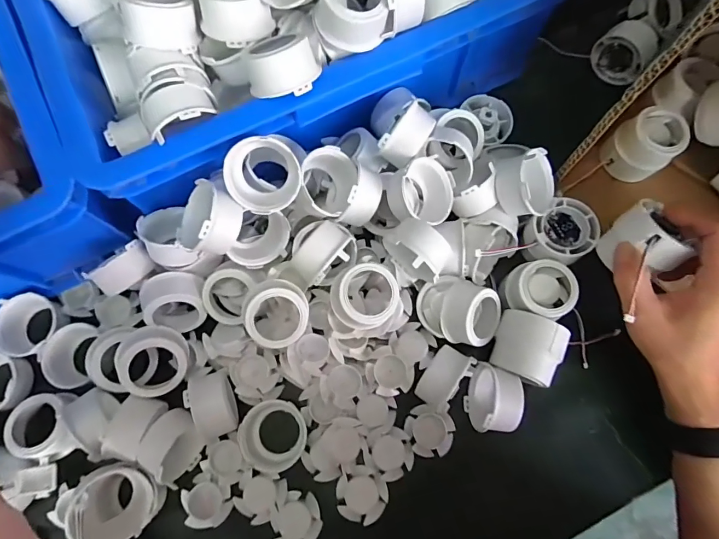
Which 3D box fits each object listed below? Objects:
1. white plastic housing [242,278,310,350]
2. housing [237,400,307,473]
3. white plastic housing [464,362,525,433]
[{"bbox_3d":[-0.066,0.035,0.326,0.052,0.023,0.051,-1,93,-18],"label":"white plastic housing"},{"bbox_3d":[-0.071,0.139,0.339,0.050,0.023,0.055,0,76,0],"label":"housing"},{"bbox_3d":[0.109,0.106,0.329,0.032,0.048,0.050,15,77,3],"label":"white plastic housing"}]

